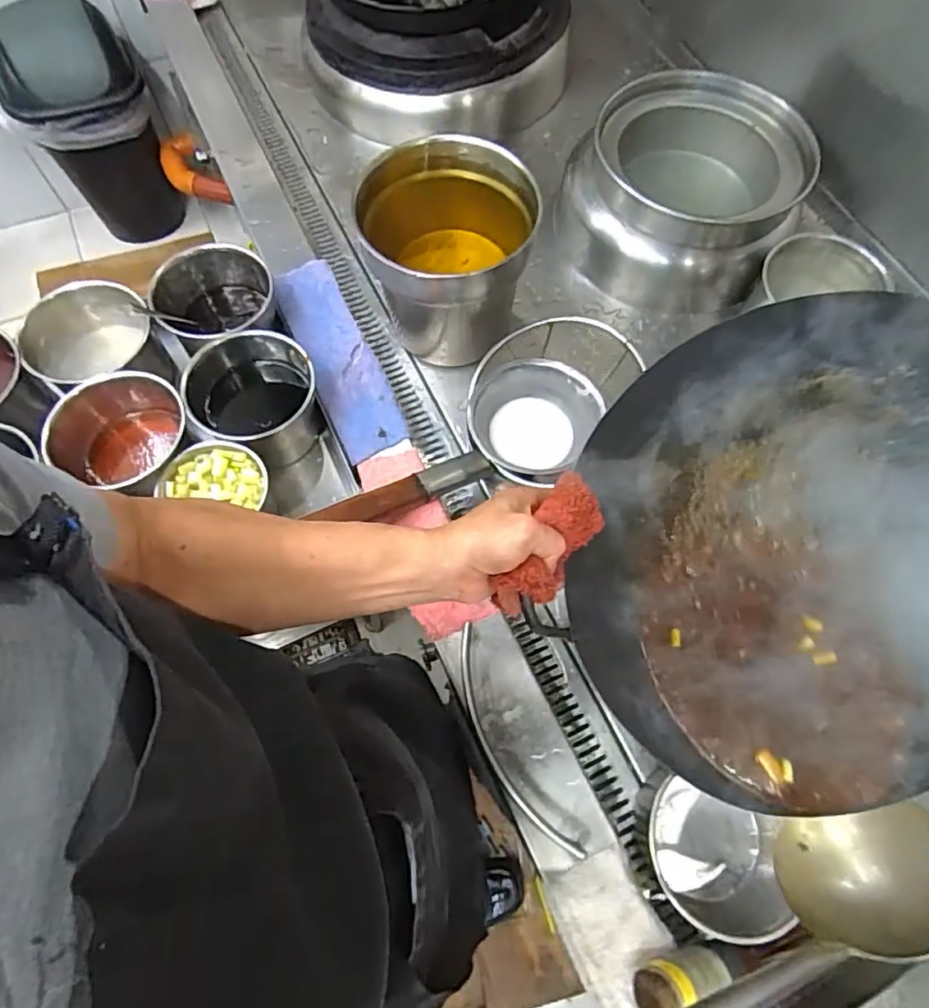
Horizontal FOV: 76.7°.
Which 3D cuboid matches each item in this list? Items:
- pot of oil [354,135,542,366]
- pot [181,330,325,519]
[{"bbox_3d":[-0.019,-0.335,0.837,0.224,0.218,0.234,1,67,-2],"label":"pot of oil"},{"bbox_3d":[-0.267,-0.116,0.776,0.150,0.136,0.162,1,67,-2],"label":"pot"}]

